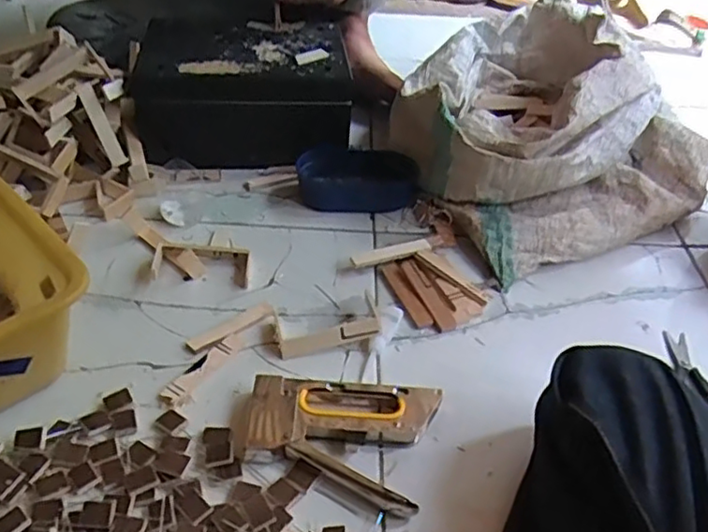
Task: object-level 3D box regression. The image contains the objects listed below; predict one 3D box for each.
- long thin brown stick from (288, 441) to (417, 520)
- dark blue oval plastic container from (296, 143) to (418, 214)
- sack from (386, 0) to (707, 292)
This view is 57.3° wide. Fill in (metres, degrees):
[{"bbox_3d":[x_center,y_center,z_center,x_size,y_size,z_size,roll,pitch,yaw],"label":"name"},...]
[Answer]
[{"bbox_3d":[-0.004,0.175,0.538,0.117,0.019,0.007,25,18,16],"label":"long thin brown stick"},{"bbox_3d":[0.005,-0.114,0.859,0.157,0.051,0.078,4,41,-1],"label":"dark blue oval plastic container"},{"bbox_3d":[0.246,-0.207,0.896,0.383,0.180,0.420,-20,47,-27],"label":"sack"}]

